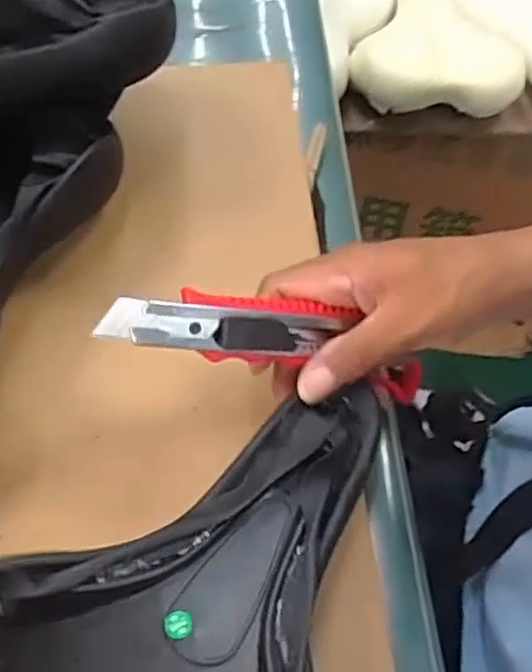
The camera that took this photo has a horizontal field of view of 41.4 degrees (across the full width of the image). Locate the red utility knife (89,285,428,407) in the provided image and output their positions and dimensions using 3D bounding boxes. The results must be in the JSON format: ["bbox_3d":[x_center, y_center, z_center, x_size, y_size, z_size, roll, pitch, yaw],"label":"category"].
[{"bbox_3d":[0.004,0.000,0.329,0.159,0.017,0.036,11,92,-25],"label":"red utility knife"}]

